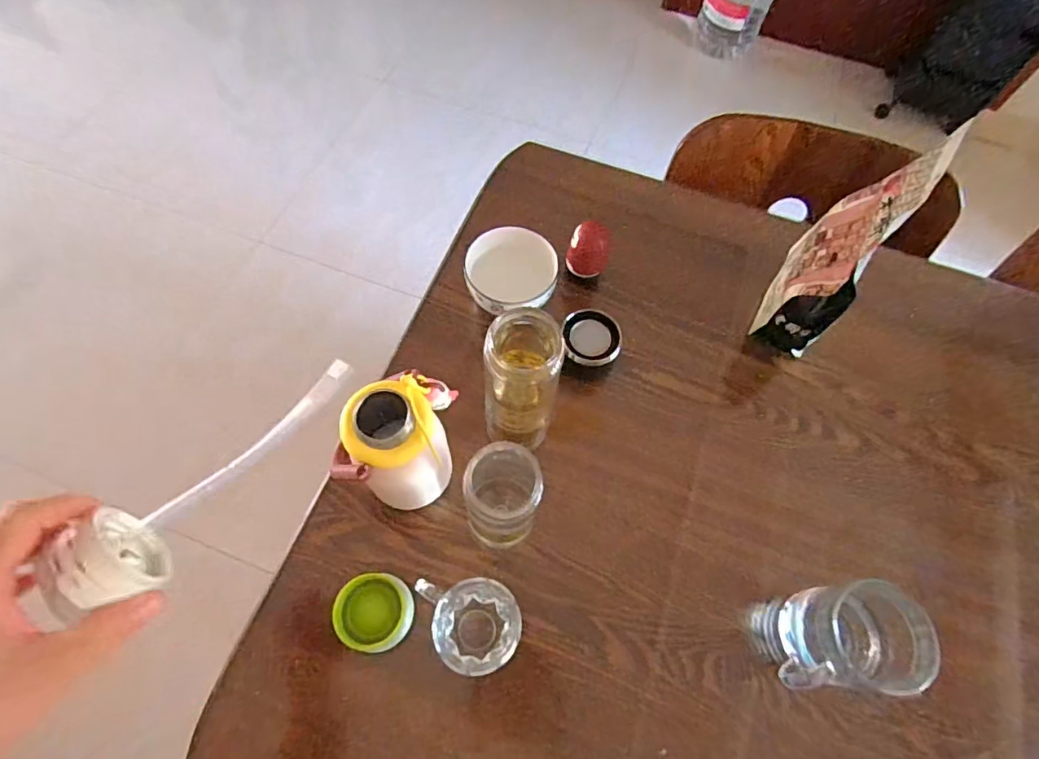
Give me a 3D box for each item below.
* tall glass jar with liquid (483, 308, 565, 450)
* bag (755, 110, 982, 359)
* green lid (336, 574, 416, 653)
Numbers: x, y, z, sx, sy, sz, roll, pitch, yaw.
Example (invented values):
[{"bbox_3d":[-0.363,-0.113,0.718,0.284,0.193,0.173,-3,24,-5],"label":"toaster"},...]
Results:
[{"bbox_3d":[0.004,0.006,0.520,0.070,0.196,0.070,0,68,-1],"label":"tall glass jar with liquid"},{"bbox_3d":[0.373,-0.147,0.615,0.075,0.204,0.176,31,67,11],"label":"bag"},{"bbox_3d":[-0.133,0.214,0.490,0.068,0.011,0.065,1,65,-3],"label":"green lid"}]

